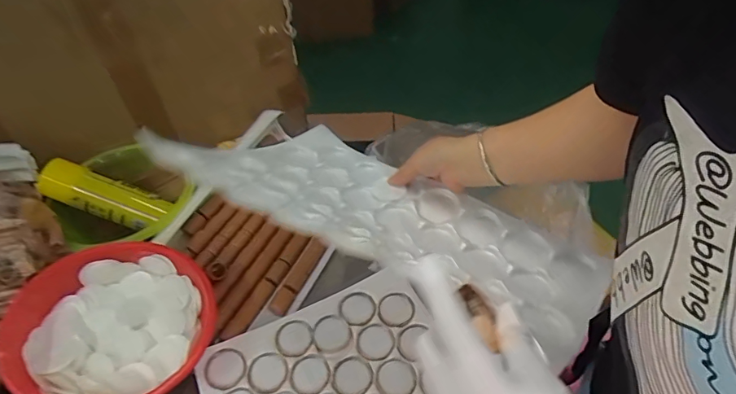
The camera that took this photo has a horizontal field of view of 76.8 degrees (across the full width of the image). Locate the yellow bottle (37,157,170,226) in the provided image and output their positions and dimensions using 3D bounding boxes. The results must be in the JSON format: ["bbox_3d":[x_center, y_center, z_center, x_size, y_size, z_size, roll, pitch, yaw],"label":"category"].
[{"bbox_3d":[-0.405,-0.002,0.728,0.196,0.052,0.056,20,45,-13],"label":"yellow bottle"}]

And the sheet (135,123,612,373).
[{"bbox_3d":[0.029,0.003,0.543,0.461,0.127,0.235,21,50,10],"label":"sheet"}]

